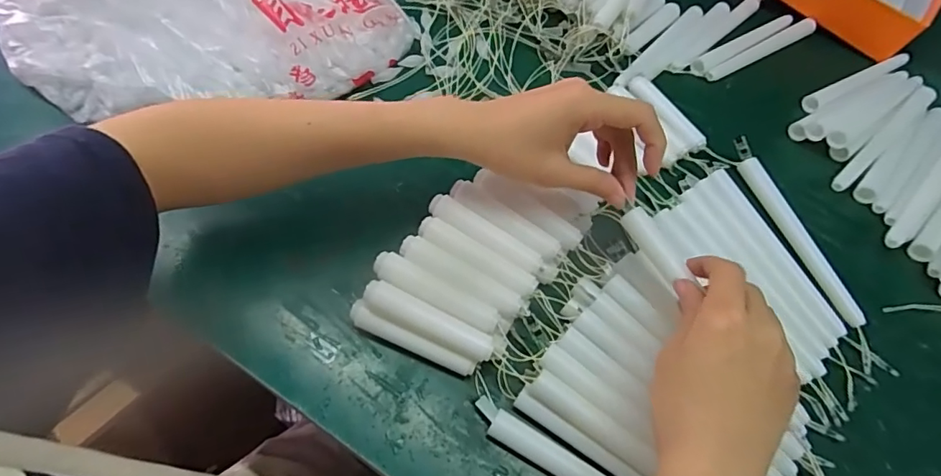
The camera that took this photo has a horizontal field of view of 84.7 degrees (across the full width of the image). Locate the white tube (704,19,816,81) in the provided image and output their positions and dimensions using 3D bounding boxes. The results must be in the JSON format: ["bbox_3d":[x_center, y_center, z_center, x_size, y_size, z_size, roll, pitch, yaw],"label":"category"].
[{"bbox_3d":[0.294,-0.191,0.525,0.151,0.010,0.016,-26,65,-18],"label":"white tube"}]

